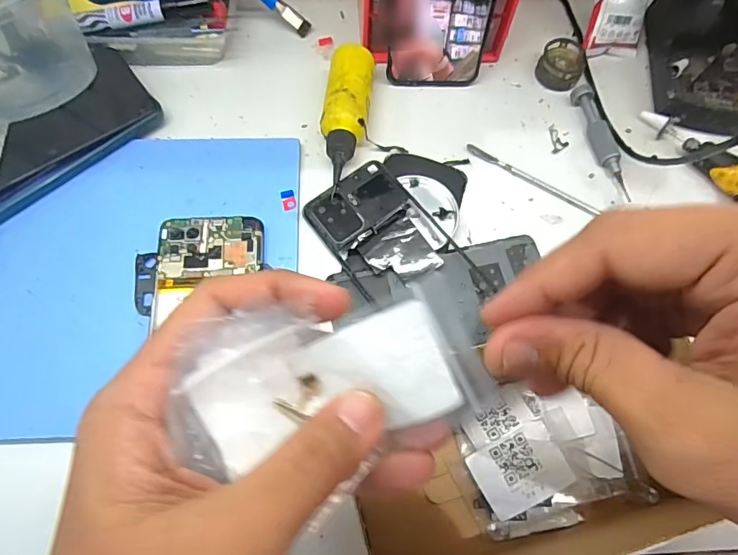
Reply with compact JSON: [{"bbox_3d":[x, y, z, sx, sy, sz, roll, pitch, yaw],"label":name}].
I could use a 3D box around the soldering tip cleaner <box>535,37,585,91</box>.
[{"bbox_3d":[0.170,-0.189,0.424,0.038,0.019,0.044,25,68,9],"label":"soldering tip cleaner"}]

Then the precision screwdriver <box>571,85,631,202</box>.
[{"bbox_3d":[0.192,-0.111,0.393,0.017,0.014,0.112,-8,67,-5],"label":"precision screwdriver"}]

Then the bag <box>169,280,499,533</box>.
[{"bbox_3d":[-0.009,0.041,0.161,0.099,0.025,0.062,-6,67,-13],"label":"bag"}]

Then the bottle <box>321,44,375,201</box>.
[{"bbox_3d":[-0.018,-0.124,0.379,0.035,0.035,0.126,7,66,1],"label":"bottle"}]

